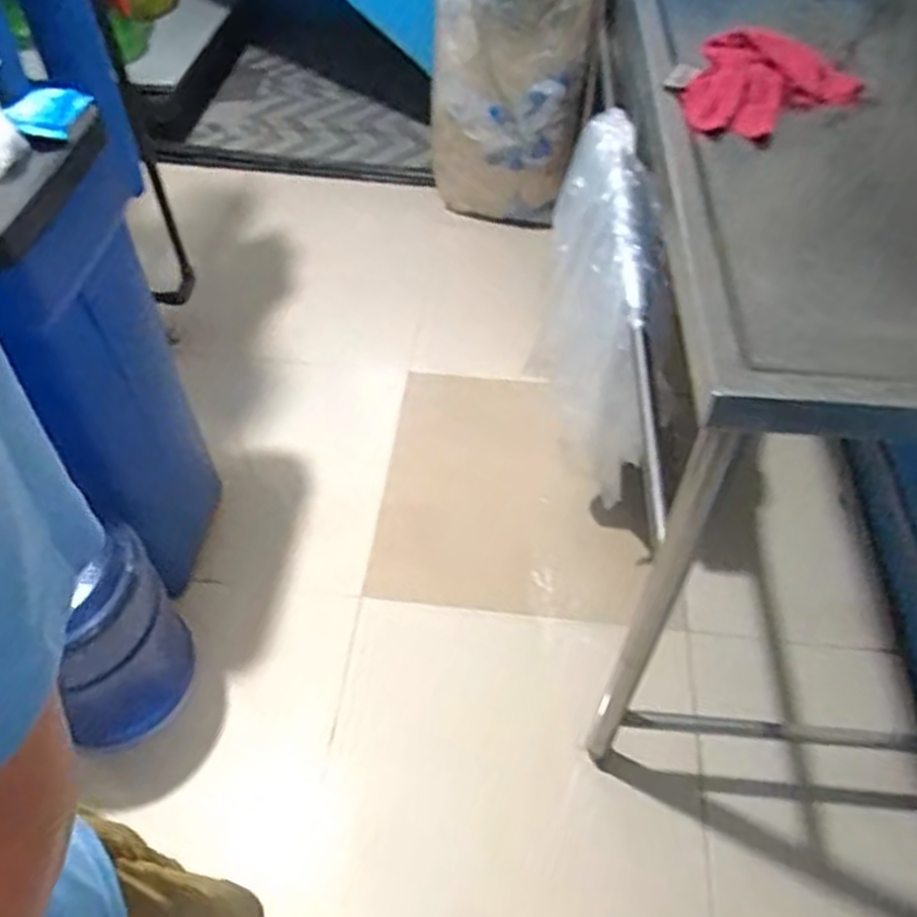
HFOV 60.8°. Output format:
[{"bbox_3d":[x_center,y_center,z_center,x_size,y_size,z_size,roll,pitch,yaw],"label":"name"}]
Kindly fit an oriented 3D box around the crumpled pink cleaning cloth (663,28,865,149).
[{"bbox_3d":[0.323,-0.413,0.868,0.189,0.052,0.173,-26,56,-21],"label":"crumpled pink cleaning cloth"}]

